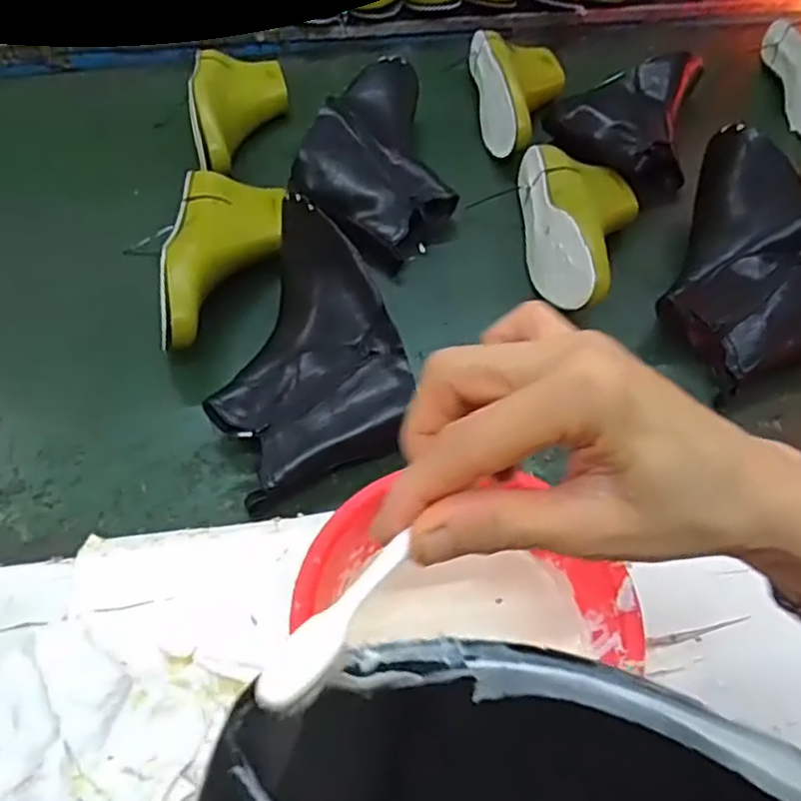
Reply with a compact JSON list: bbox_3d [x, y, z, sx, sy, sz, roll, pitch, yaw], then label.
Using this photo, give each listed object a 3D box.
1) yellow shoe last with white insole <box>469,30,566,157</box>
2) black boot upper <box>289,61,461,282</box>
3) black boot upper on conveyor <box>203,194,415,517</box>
[{"bbox_3d":[0.150,-0.378,0.845,0.107,0.065,0.219,-2,53,-1],"label":"yellow shoe last with white insole"},{"bbox_3d":[-0.035,-0.265,0.752,0.160,0.084,0.276,-7,54,-5],"label":"black boot upper"},{"bbox_3d":[-0.087,-0.049,0.585,0.158,0.104,0.239,-15,55,-11],"label":"black boot upper on conveyor"}]

